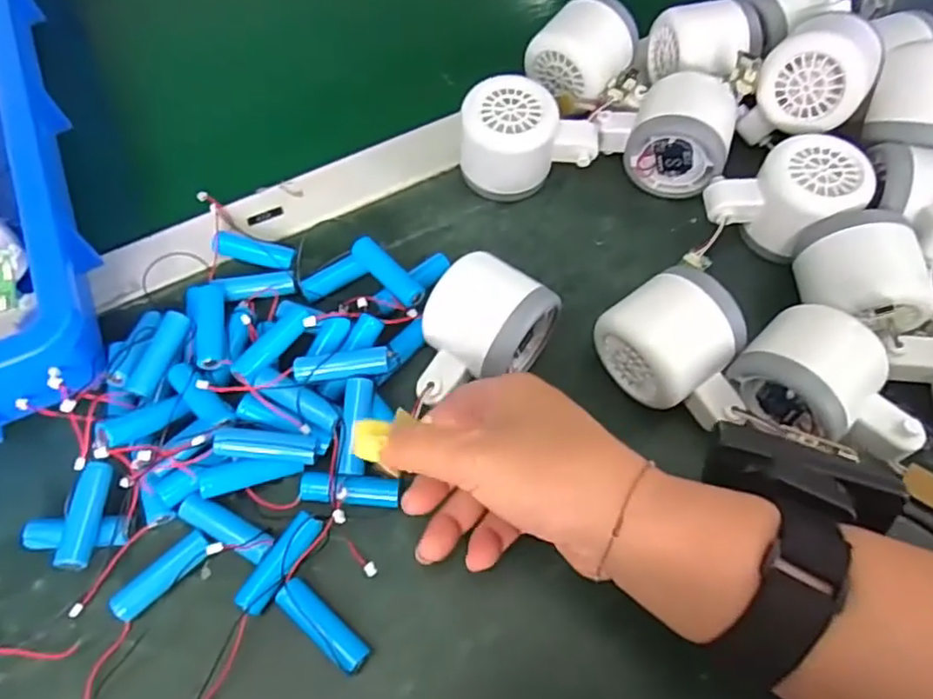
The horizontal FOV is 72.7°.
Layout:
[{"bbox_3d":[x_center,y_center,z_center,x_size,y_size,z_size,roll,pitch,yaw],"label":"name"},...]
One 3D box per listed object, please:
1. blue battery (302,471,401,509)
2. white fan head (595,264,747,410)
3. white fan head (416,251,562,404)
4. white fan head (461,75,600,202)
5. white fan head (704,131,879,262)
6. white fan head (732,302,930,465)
[{"bbox_3d":[-0.059,0.070,0.319,0.049,0.012,0.014,5,64,3],"label":"blue battery"},{"bbox_3d":[0.106,-0.005,0.330,0.057,0.063,0.057,-32,67,-14],"label":"white fan head"},{"bbox_3d":[0.005,-0.008,0.330,0.057,0.050,0.079,34,71,15],"label":"white fan head"},{"bbox_3d":[0.038,-0.133,0.398,0.082,0.053,0.051,-10,64,-4],"label":"white fan head"},{"bbox_3d":[0.184,-0.084,0.370,0.077,0.054,0.055,-23,66,-10],"label":"white fan head"},{"bbox_3d":[0.178,0.022,0.315,0.060,0.050,0.084,-36,69,-15],"label":"white fan head"}]

